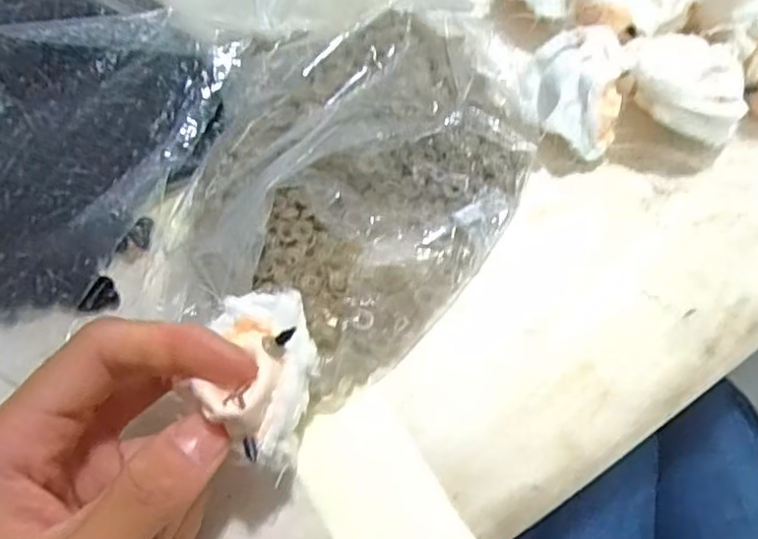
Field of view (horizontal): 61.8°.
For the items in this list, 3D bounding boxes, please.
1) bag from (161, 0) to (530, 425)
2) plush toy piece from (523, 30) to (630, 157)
[{"bbox_3d":[-0.012,-0.039,0.270,0.133,0.030,0.167,14,70,12],"label":"bag"},{"bbox_3d":[0.085,-0.077,0.280,0.041,0.042,0.047,12,67,13],"label":"plush toy piece"}]

